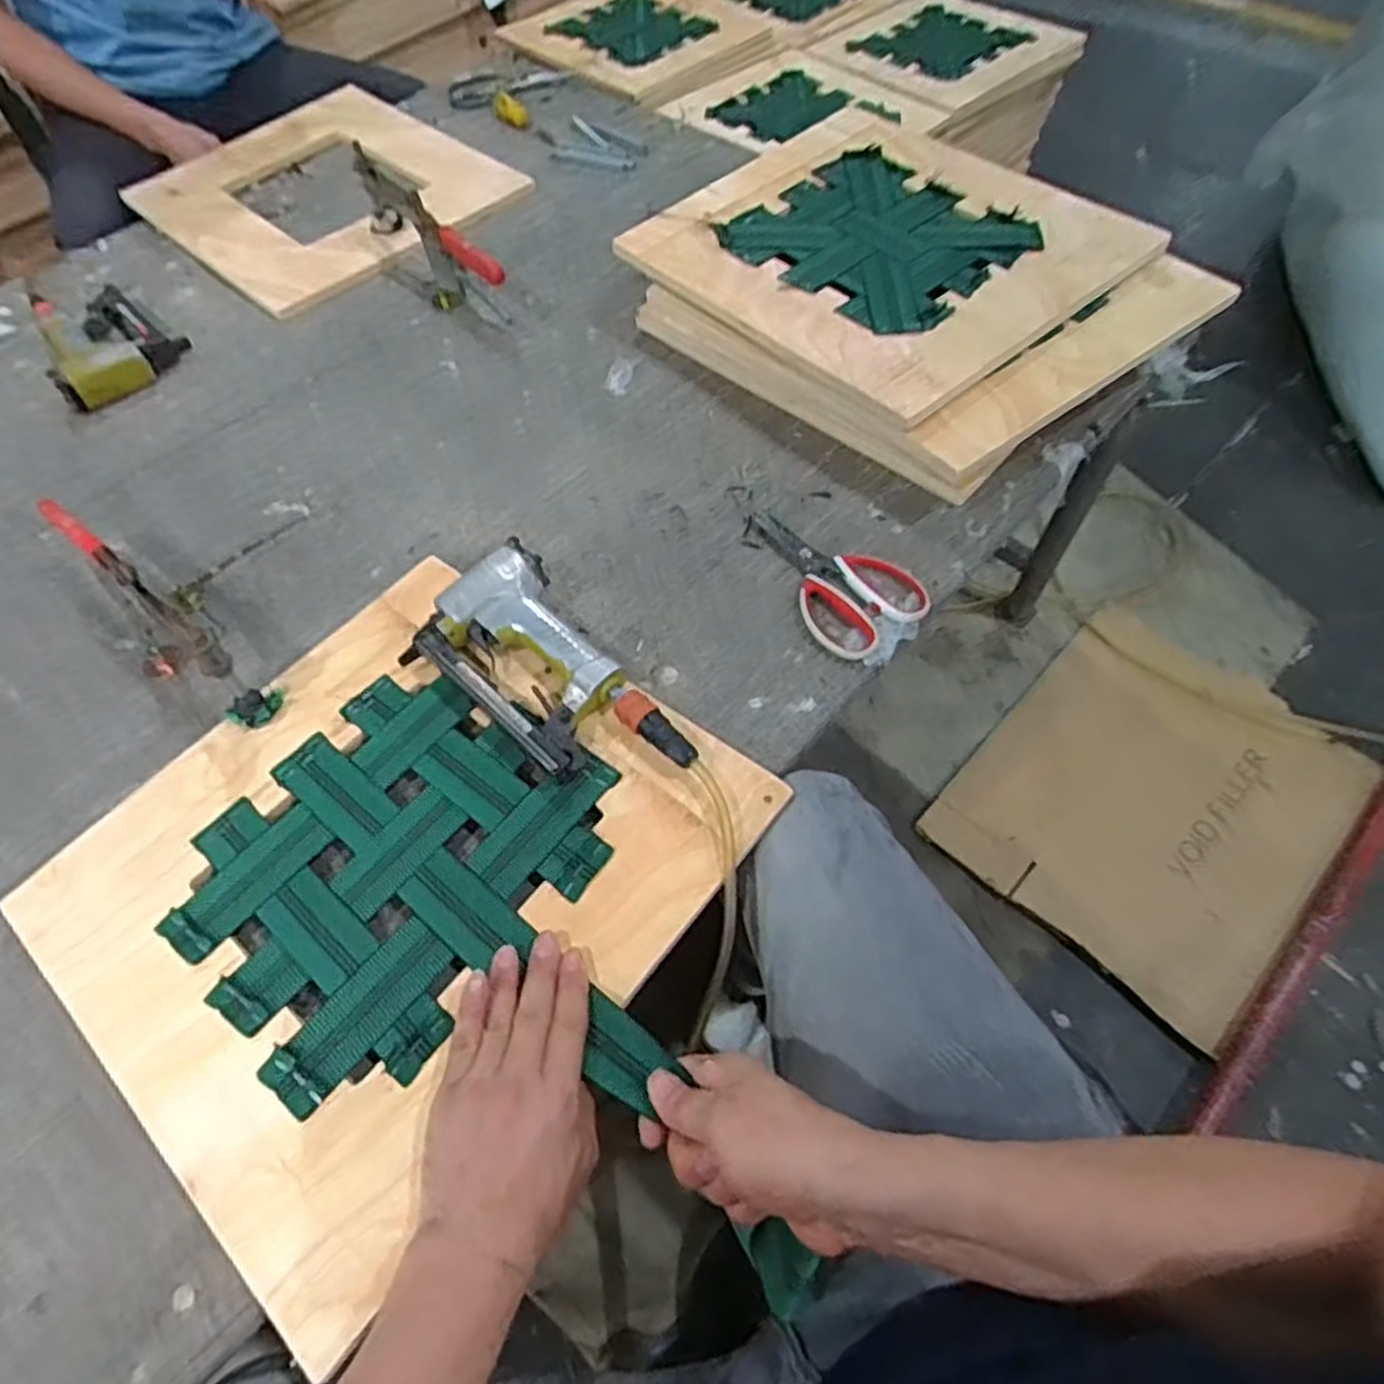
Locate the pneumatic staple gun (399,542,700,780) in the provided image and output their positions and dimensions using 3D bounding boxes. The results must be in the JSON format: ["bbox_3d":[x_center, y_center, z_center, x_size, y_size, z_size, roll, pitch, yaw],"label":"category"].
[{"bbox_3d":[-0.106,-0.013,0.624,0.256,0.049,0.133,33,65,21],"label":"pneumatic staple gun"}]

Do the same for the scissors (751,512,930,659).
[{"bbox_3d":[0.123,-0.113,0.706,0.106,0.012,0.182,-31,62,-16],"label":"scissors"}]

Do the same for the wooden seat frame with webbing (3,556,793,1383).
[{"bbox_3d":[-0.201,0.126,0.559,0.413,0.024,0.420,35,66,21],"label":"wooden seat frame with webbing"}]

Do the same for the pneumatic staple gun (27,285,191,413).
[{"bbox_3d":[-0.706,-0.437,0.930,0.142,0.042,0.241,-33,63,-17],"label":"pneumatic staple gun"}]

